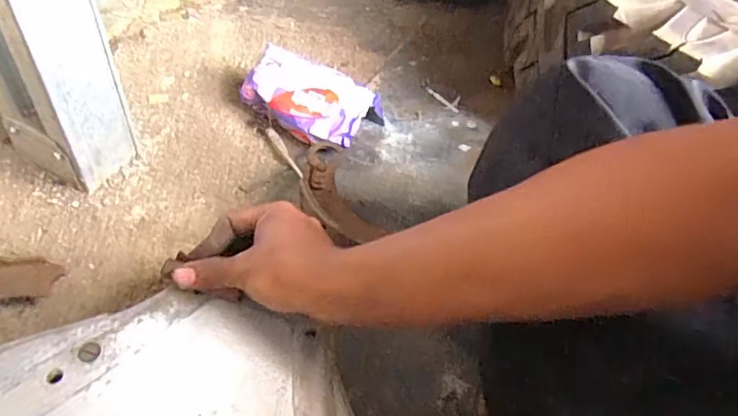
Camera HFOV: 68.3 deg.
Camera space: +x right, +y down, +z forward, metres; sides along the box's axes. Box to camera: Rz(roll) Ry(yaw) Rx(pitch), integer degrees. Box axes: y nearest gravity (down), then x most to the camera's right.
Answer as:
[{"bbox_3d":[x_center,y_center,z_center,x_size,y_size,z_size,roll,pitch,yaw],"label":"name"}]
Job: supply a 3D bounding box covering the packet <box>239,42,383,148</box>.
[{"bbox_3d":[-0.075,-0.136,0.678,0.160,0.073,0.092,25,49,18],"label":"packet"}]

